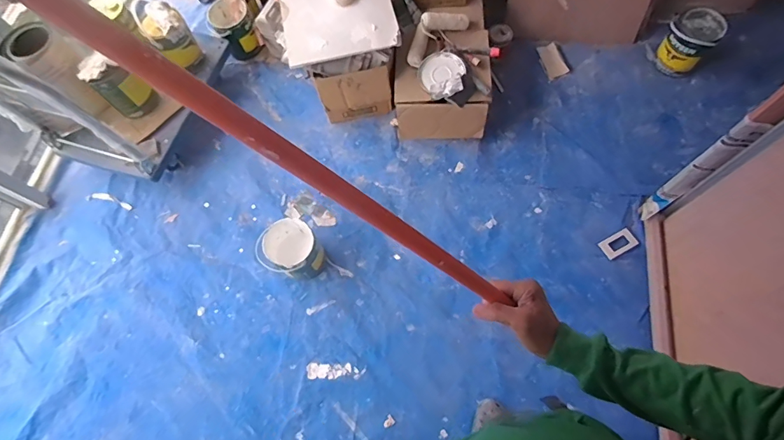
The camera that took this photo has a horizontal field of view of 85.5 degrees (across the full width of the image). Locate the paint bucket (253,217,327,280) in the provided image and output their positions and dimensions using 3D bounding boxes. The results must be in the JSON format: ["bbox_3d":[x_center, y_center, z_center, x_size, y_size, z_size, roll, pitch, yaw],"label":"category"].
[{"bbox_3d":[-0.361,0.105,1.515,0.196,0.186,0.222,-44,73,-13],"label":"paint bucket"}]

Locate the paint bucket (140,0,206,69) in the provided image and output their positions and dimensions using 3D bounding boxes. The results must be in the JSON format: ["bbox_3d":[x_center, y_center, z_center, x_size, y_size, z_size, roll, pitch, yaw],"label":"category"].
[{"bbox_3d":[-0.847,-0.703,1.641,0.147,0.210,0.184,-33,70,-9],"label":"paint bucket"}]

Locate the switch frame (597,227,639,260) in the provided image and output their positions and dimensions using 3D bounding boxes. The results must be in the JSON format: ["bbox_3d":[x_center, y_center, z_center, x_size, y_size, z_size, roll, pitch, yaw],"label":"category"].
[{"bbox_3d":[0.819,0.085,1.536,0.118,0.006,0.072,-32,69,8],"label":"switch frame"}]

